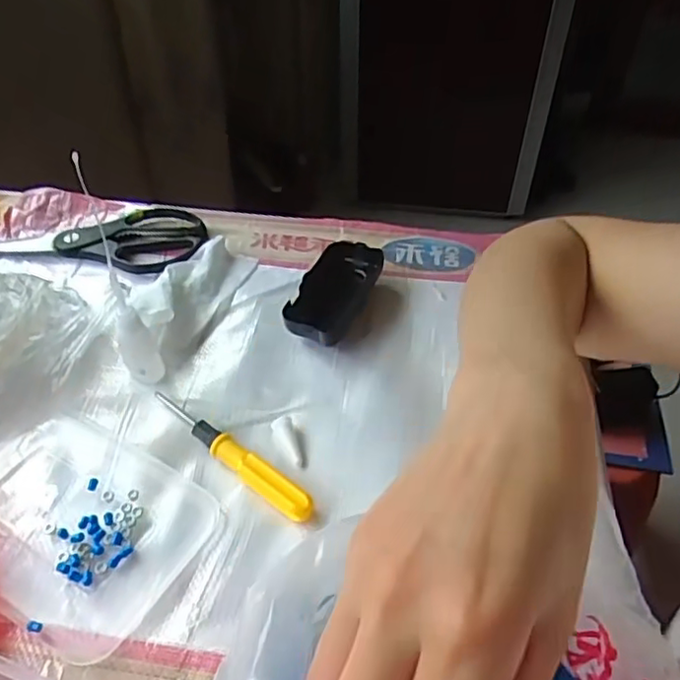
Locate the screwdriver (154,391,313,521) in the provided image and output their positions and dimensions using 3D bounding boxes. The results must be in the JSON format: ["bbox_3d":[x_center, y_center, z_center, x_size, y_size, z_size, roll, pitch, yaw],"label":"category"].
[{"bbox_3d":[-0.074,0.073,0.411,0.142,0.016,0.016,31,54,27],"label":"screwdriver"}]

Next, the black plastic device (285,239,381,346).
[{"bbox_3d":[-0.006,-0.039,0.517,0.051,0.025,0.112,16,48,15],"label":"black plastic device"}]

